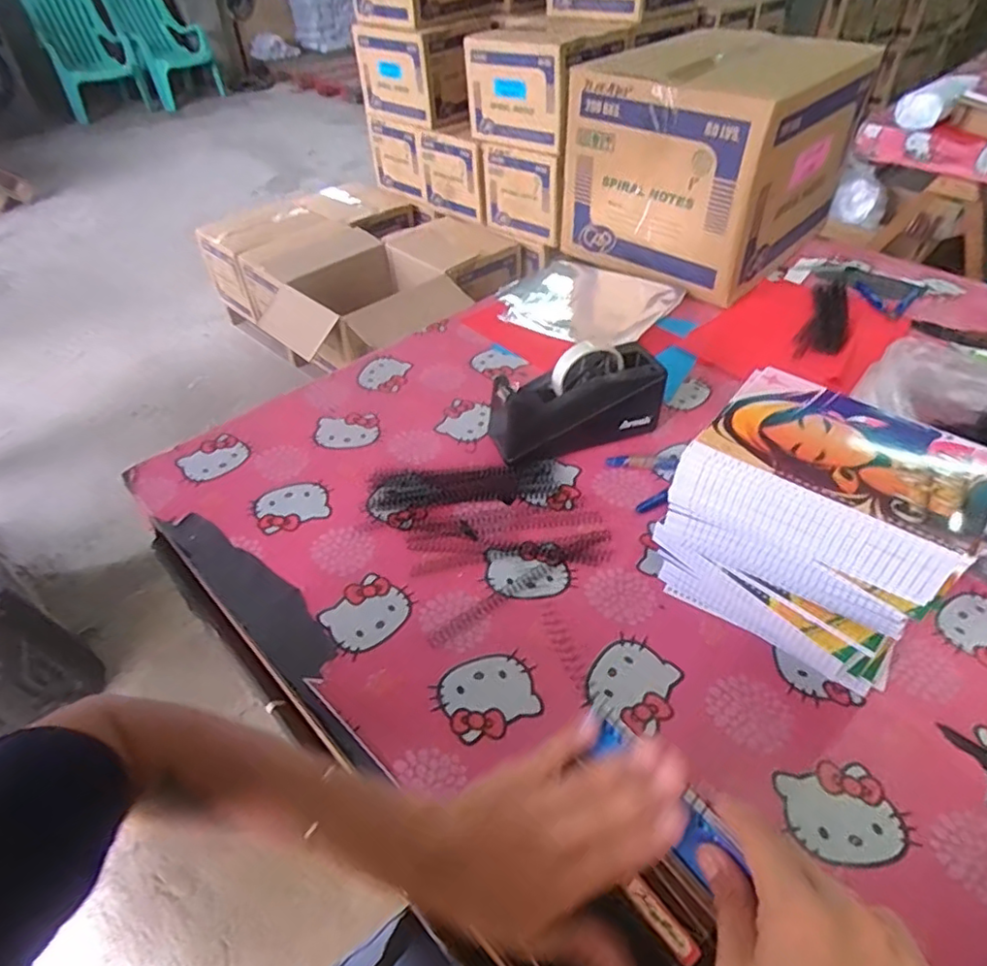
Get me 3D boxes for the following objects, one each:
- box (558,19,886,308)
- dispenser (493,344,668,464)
[{"bbox_3d":[0.363,-0.556,1.060,0.343,0.281,0.380,33,54,30],"label":"box"},{"bbox_3d":[0.099,-0.097,0.733,0.198,0.102,0.076,-13,46,-12],"label":"dispenser"}]

